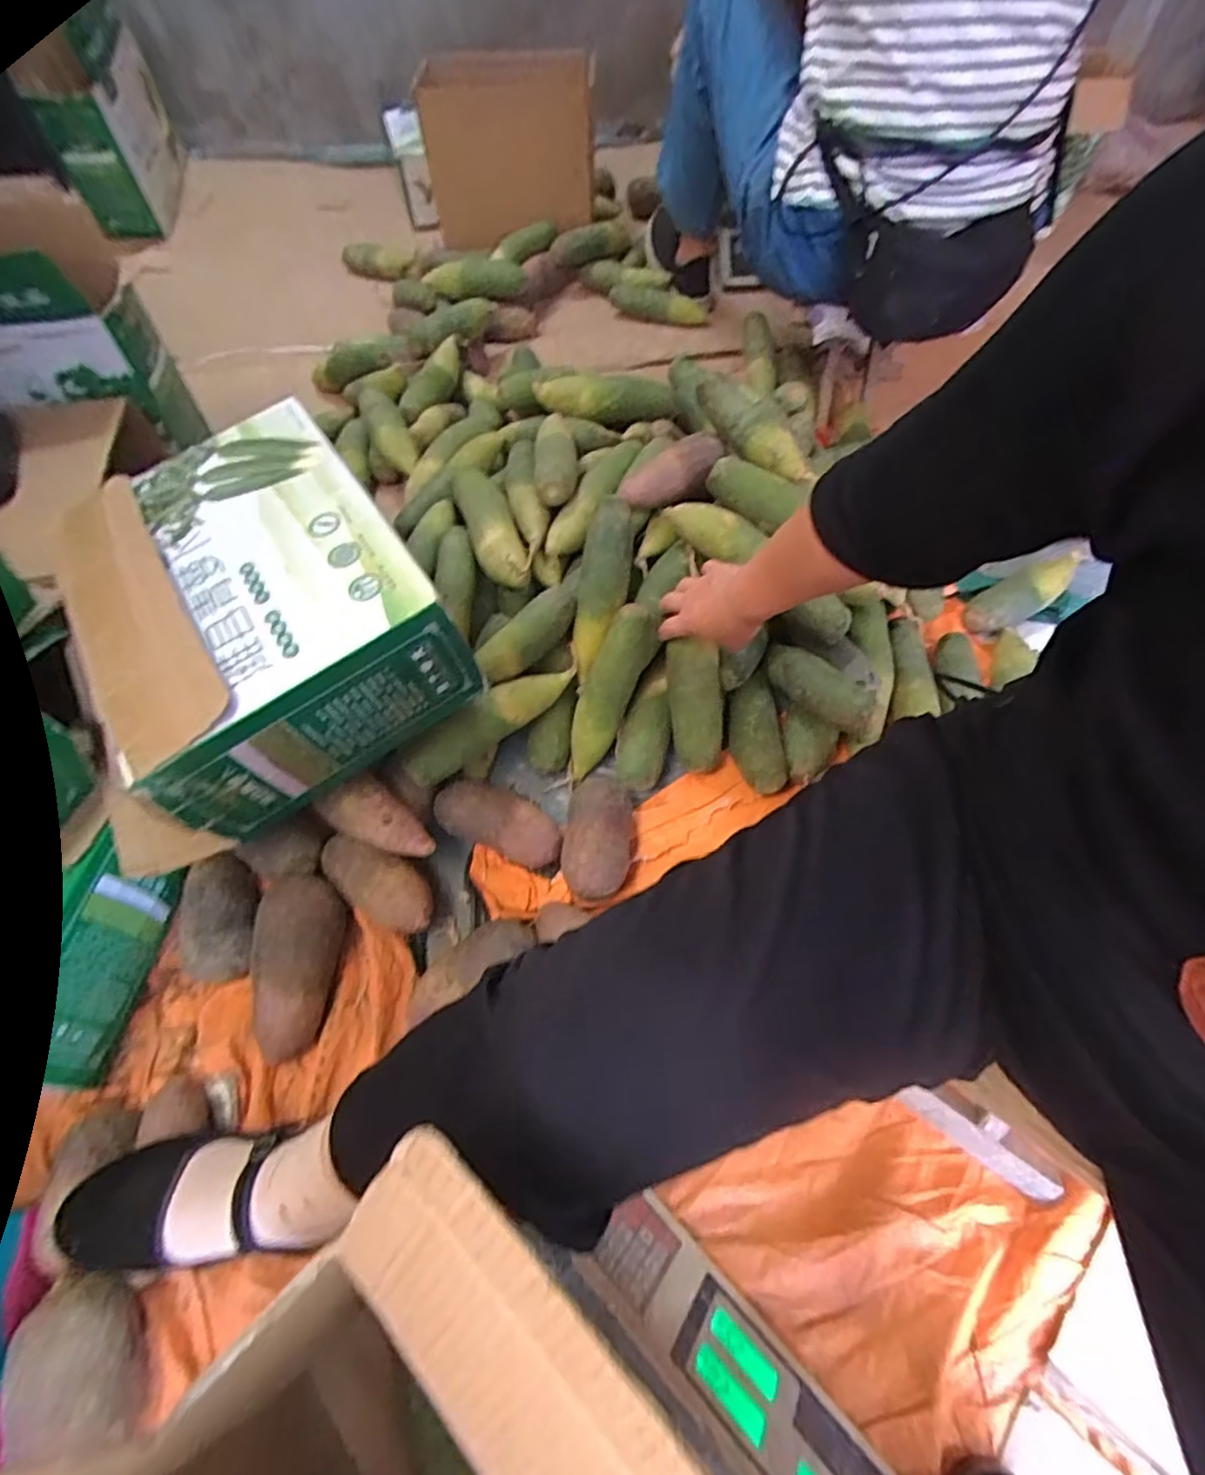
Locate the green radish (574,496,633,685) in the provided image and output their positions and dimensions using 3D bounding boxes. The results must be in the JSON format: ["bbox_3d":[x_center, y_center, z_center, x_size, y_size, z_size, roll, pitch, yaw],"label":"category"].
[{"bbox_3d":[-0.003,-0.174,0.726,0.057,0.053,0.204,11,90,7],"label":"green radish"}]

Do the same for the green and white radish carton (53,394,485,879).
[{"bbox_3d":[-0.349,-0.109,0.593,0.321,0.154,0.344,-31,64,-17],"label":"green and white radish carton"}]

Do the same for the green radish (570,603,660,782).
[{"bbox_3d":[0.008,-0.052,0.723,0.051,0.203,0.055,28,18,16],"label":"green radish"}]

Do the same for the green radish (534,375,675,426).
[{"bbox_3d":[0.007,-0.476,0.893,0.193,0.052,0.062,-11,60,-6],"label":"green radish"}]

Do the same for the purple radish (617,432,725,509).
[{"bbox_3d":[0.083,-0.302,0.738,0.129,0.043,0.060,-31,63,0],"label":"purple radish"}]

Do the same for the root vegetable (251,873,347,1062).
[{"bbox_3d":[-0.293,0.215,0.599,0.074,0.051,0.169,0,72,0],"label":"root vegetable"}]

